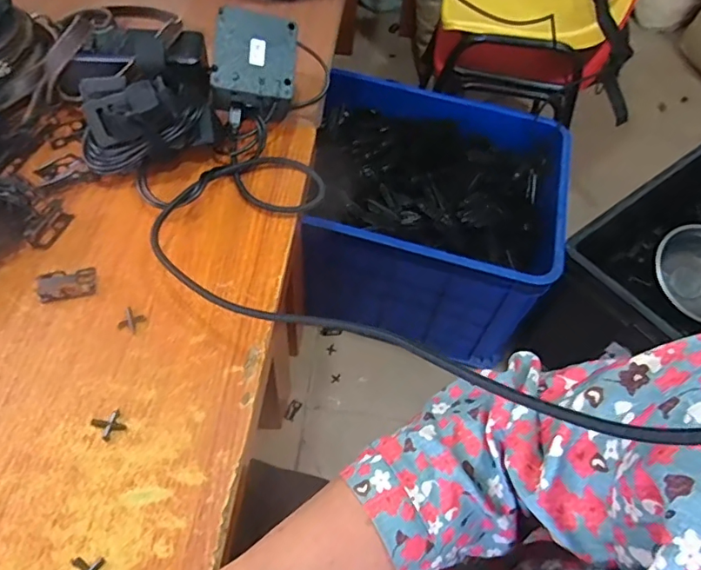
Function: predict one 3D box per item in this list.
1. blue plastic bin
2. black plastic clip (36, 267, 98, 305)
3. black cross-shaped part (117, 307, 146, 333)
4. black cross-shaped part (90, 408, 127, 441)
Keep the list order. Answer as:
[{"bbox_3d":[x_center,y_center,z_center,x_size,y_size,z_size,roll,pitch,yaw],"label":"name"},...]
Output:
[{"bbox_3d":[0.140,-0.136,1.020,0.448,0.279,0.430,14,55,5],"label":"blue plastic bin"},{"bbox_3d":[-0.204,-0.001,0.372,0.037,0.010,0.020,-10,57,-11],"label":"black plastic clip"},{"bbox_3d":[-0.156,0.025,0.367,0.016,0.004,0.017,17,56,7],"label":"black cross-shaped part"},{"bbox_3d":[-0.153,0.088,0.325,0.017,0.004,0.017,-26,61,-21],"label":"black cross-shaped part"}]

